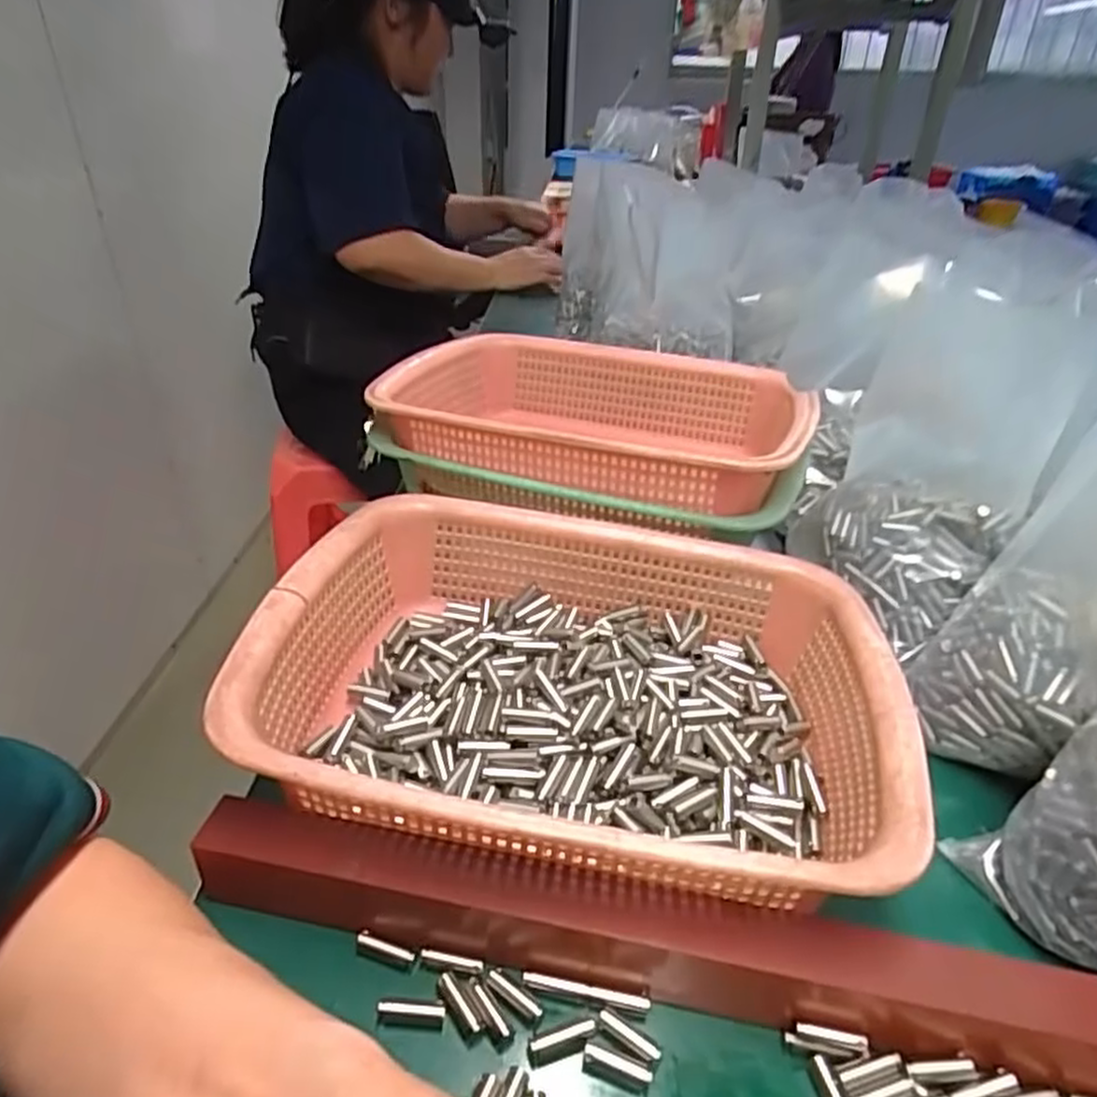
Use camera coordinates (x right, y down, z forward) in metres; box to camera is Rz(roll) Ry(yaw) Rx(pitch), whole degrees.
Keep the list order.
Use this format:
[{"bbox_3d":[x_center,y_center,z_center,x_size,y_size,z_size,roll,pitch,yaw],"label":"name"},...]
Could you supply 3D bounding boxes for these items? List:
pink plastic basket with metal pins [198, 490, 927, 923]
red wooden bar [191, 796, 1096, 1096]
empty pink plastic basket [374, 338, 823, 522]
[{"bbox_3d":[0.016,0.063,0.365,0.291,0.076,0.219,6,34,7],"label":"pink plastic basket with metal pins"},{"bbox_3d":[0.056,0.148,0.278,0.391,0.046,0.028,7,34,8],"label":"red wooden bar"},{"bbox_3d":[0.038,-0.094,0.557,0.292,0.080,0.222,10,34,14],"label":"empty pink plastic basket"}]

